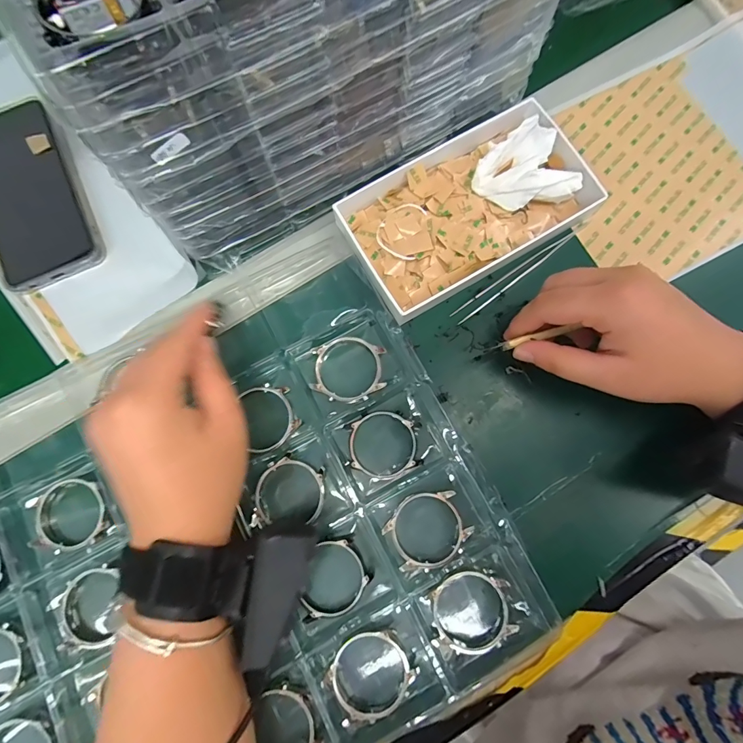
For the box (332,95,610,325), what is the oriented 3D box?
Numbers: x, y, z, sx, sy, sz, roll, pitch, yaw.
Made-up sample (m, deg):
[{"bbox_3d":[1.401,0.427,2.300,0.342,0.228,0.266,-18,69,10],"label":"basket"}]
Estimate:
[{"bbox_3d":[0.068,-0.122,0.292,0.175,0.029,0.105,-31,80,-4],"label":"box"}]

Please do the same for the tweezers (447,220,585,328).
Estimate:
[{"bbox_3d":[0.114,-0.076,0.293,0.127,0.006,0.010,-36,80,-5],"label":"tweezers"}]

